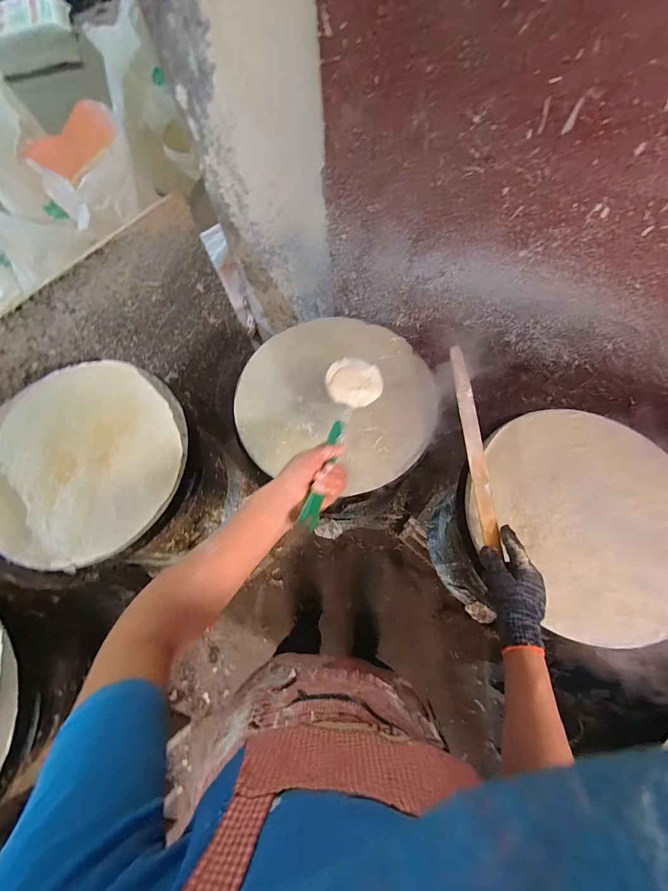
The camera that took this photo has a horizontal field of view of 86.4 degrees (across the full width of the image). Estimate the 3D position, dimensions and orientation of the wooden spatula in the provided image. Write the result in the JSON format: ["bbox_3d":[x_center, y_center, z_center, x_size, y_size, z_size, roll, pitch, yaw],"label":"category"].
[{"bbox_3d":[0.231,-0.008,0.585,0.028,0.013,0.341,-3,71,1],"label":"wooden spatula"}]

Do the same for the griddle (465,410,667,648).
[{"bbox_3d":[0.417,0.108,0.570,0.339,0.042,0.365,-1,70,2],"label":"griddle"}]

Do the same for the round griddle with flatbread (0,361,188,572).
[{"bbox_3d":[-0.459,0.010,0.642,0.379,0.032,0.353,-1,70,2],"label":"round griddle with flatbread"}]

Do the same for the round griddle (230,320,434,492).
[{"bbox_3d":[0.004,-0.101,0.676,0.380,0.042,0.372,16,72,7],"label":"round griddle"}]

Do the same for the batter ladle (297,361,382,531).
[{"bbox_3d":[0.011,-0.023,0.508,0.089,0.040,0.329,10,44,5],"label":"batter ladle"}]

